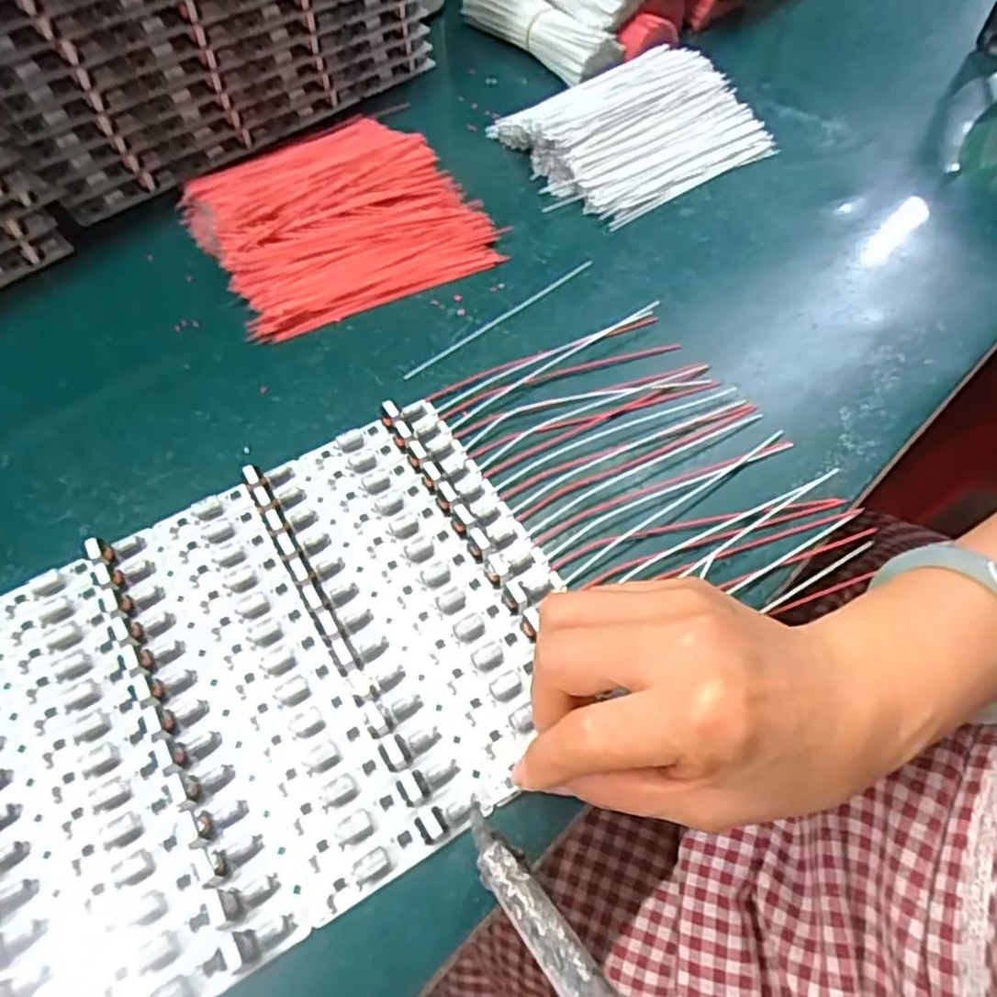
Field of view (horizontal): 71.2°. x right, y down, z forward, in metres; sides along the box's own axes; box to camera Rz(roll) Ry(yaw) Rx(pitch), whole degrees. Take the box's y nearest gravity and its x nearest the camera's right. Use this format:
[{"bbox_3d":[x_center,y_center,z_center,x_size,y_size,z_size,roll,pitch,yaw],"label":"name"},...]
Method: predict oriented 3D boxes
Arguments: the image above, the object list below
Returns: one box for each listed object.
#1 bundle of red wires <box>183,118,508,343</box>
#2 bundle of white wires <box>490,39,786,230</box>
[{"bbox_3d":[-0.101,-0.177,0.437,0.158,0.027,0.151,-27,62,-15],"label":"bundle of red wires"},{"bbox_3d":[0.095,-0.260,0.484,0.165,0.027,0.132,-27,62,-15],"label":"bundle of white wires"}]

